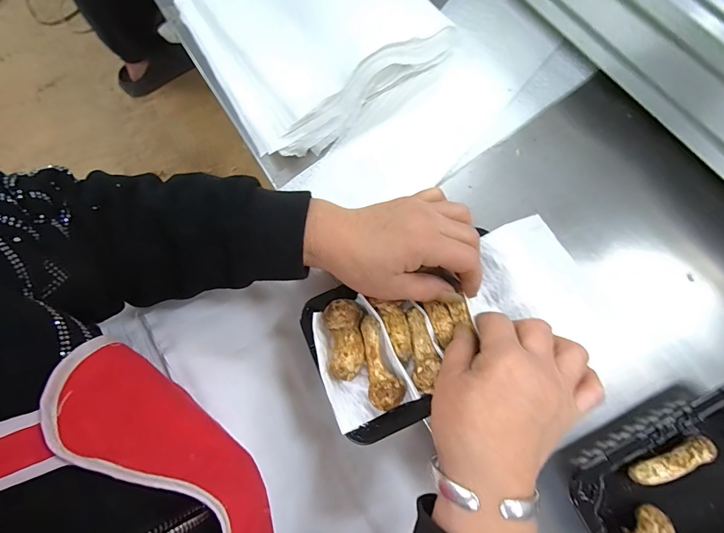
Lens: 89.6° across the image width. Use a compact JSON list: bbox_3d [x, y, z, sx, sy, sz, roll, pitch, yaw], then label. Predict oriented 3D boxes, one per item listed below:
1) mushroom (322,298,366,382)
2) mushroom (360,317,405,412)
[{"bbox_3d":[-0.014,0.060,0.301,0.030,0.023,0.064,-5,74,2],"label":"mushroom"},{"bbox_3d":[0.014,0.077,0.296,0.027,0.022,0.072,-14,74,-1],"label":"mushroom"}]

